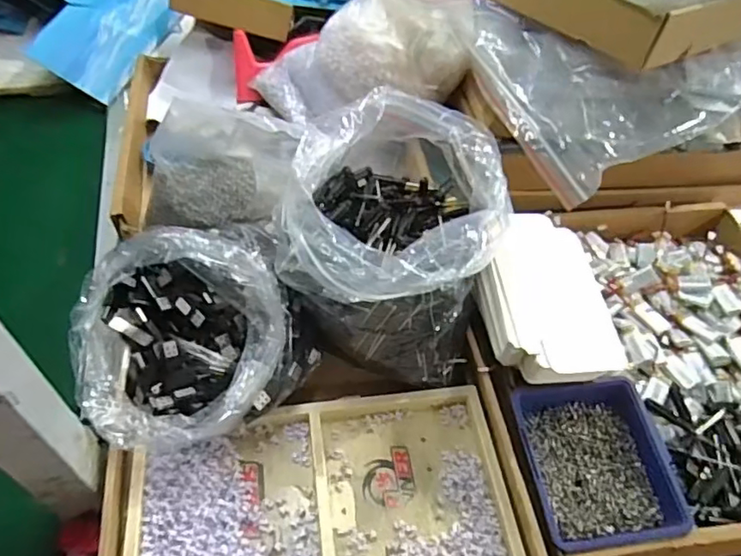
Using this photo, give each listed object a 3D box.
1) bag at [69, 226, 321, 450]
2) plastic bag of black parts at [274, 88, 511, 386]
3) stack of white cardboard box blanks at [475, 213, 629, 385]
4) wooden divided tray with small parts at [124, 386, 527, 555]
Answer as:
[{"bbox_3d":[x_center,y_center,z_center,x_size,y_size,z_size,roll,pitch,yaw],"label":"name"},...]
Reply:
[{"bbox_3d":[-0.166,0.052,0.539,0.204,0.129,0.194,-25,58,-21],"label":"bag"},{"bbox_3d":[0.022,-0.038,0.548,0.181,0.186,0.202,12,53,5],"label":"plastic bag of black parts"},{"bbox_3d":[0.160,0.017,0.541,0.108,0.046,0.174,-5,53,-8],"label":"stack of white cardboard box blanks"},{"bbox_3d":[-0.040,0.204,0.504,0.321,0.027,0.189,-7,53,-9],"label":"wooden divided tray with small parts"}]

